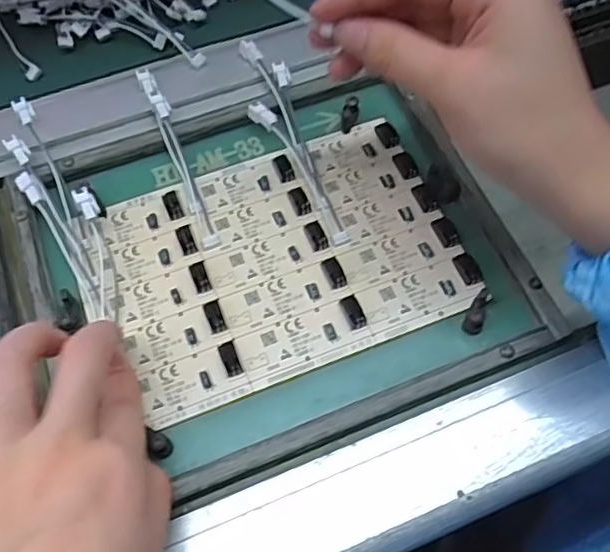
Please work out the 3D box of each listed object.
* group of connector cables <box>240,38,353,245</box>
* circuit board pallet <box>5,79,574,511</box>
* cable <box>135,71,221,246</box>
[{"bbox_3d":[-0.011,-0.080,0.355,0.029,0.014,0.142,-15,66,-9],"label":"group of connector cables"},{"bbox_3d":[-0.013,-0.008,0.324,0.228,0.019,0.188,-21,66,-11],"label":"circuit board pallet"},{"bbox_3d":[-0.072,-0.070,0.349,0.010,0.018,0.118,-21,66,-11],"label":"cable"}]

